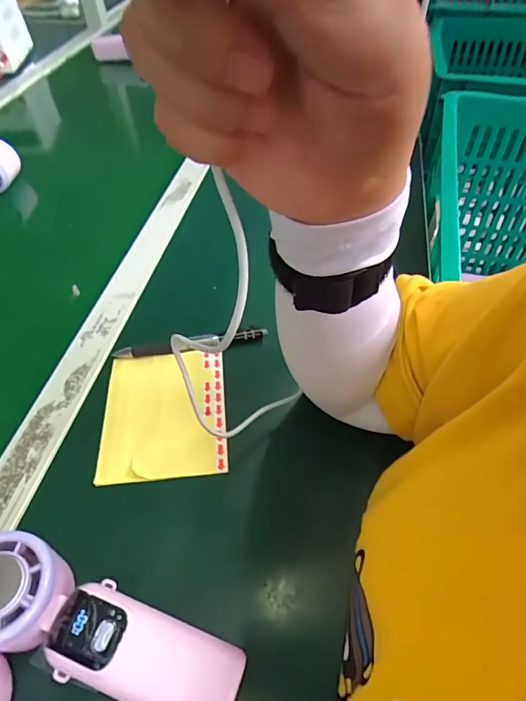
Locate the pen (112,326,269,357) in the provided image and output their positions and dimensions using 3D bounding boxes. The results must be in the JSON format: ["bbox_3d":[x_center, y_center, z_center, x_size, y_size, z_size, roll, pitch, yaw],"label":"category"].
[{"bbox_3d":[-0.067,-0.008,0.401,0.140,0.011,0.012,-8,51,-4],"label":"pen"}]

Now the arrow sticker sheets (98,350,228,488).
[{"bbox_3d":[-0.082,0.050,0.361,0.099,0.008,0.118,-6,51,-2],"label":"arrow sticker sheets"}]

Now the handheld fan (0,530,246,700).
[{"bbox_3d":[-0.094,0.160,0.246,0.163,0.042,0.050,24,55,2],"label":"handheld fan"}]

